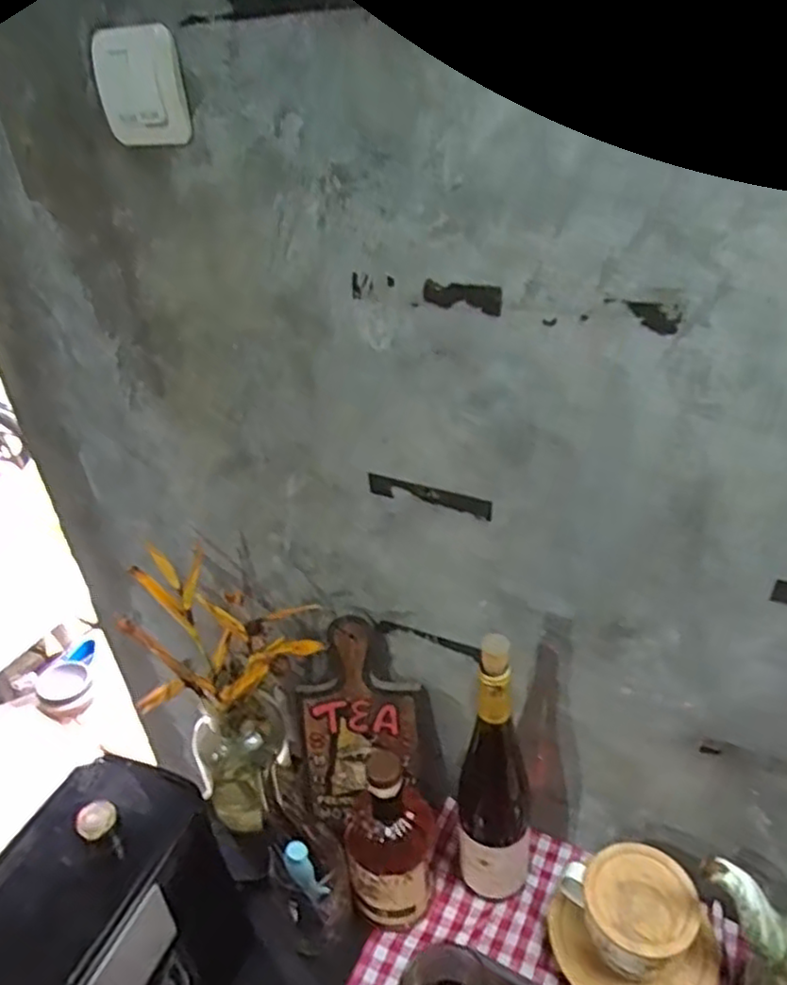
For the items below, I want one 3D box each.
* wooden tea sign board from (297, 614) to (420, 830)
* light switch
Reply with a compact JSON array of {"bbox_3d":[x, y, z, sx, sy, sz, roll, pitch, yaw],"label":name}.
[{"bbox_3d":[-0.041,0.263,0.776,0.137,0.262,0.014,2,16,3],"label":"wooden tea sign board"},{"bbox_3d":[-0.202,-0.320,0.548,0.088,0.081,0.012,12,31,26],"label":"light switch"}]

